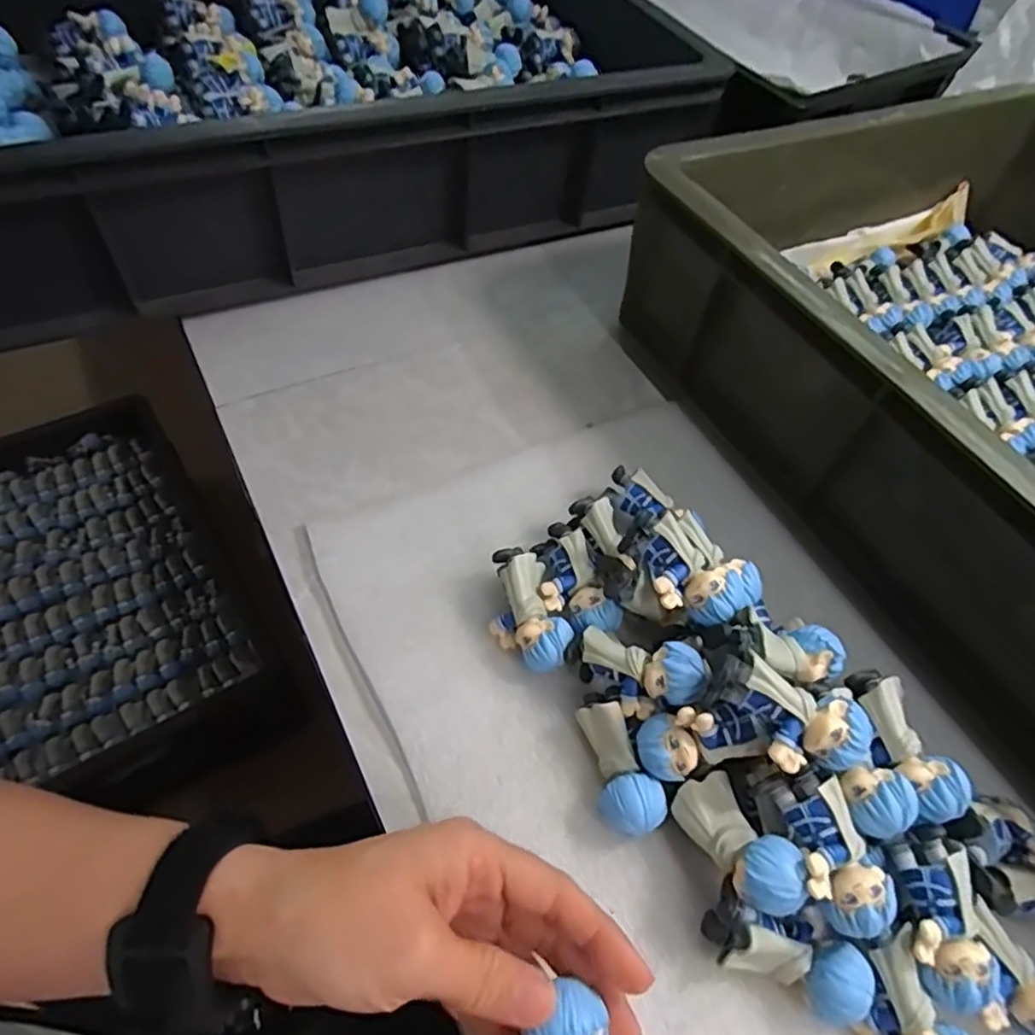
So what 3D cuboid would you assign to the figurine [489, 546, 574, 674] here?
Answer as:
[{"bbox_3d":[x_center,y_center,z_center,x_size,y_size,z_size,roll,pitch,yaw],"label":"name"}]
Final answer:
[{"bbox_3d":[0.004,0.048,0.336,0.033,0.030,0.064,-14,58,-15],"label":"figurine"}]

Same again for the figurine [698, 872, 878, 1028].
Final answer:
[{"bbox_3d":[0.106,0.174,0.262,0.062,0.026,0.027,28,57,13],"label":"figurine"}]

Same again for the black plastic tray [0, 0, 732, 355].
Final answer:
[{"bbox_3d":[-0.190,-0.392,0.561,0.592,0.123,0.463,-20,60,-19],"label":"black plastic tray"}]

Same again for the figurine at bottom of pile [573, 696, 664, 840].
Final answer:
[{"bbox_3d":[0.044,0.113,0.300,0.025,0.023,0.060,-17,59,-17],"label":"figurine at bottom of pile"}]

